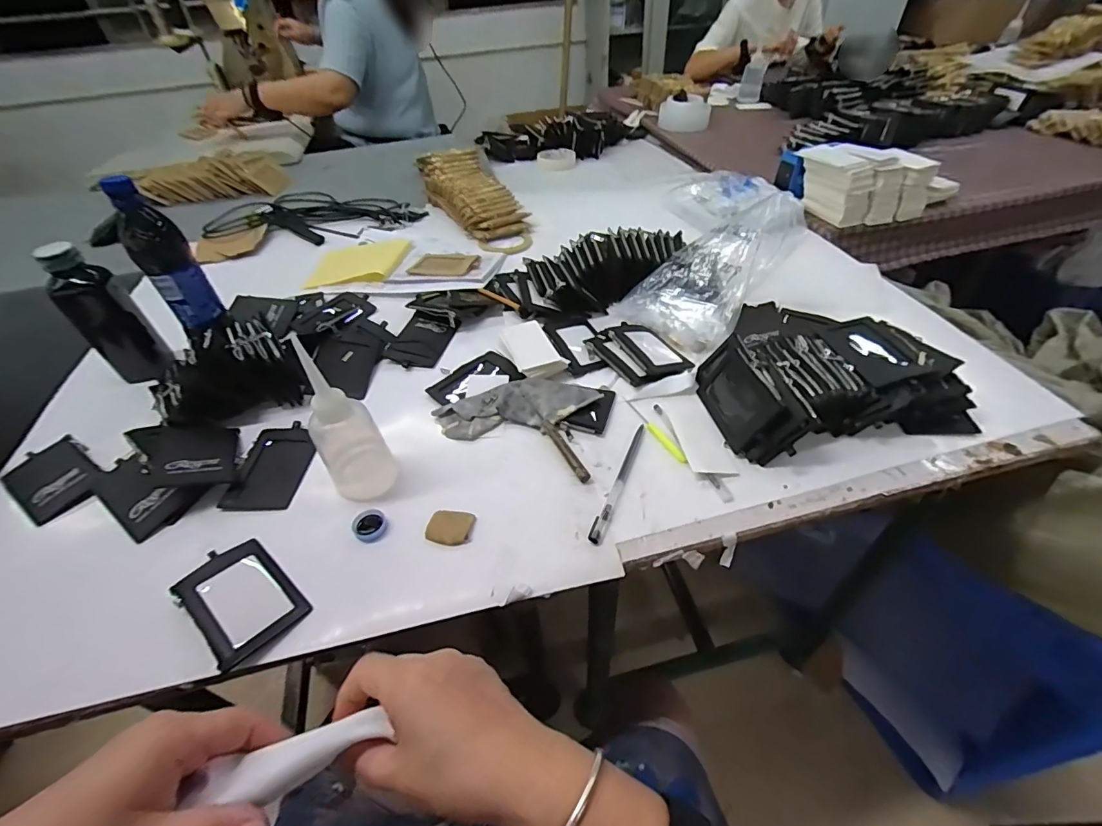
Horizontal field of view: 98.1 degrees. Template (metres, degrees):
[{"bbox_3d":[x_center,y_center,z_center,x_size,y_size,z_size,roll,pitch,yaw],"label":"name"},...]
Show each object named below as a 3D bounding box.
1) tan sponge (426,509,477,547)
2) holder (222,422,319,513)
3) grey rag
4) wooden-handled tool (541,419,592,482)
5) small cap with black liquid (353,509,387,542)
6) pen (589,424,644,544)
[{"bbox_3d":[-0.096,0.109,0.455,0.040,0.008,0.036,7,48,10],"label":"tan sponge"},{"bbox_3d":[-0.301,0.055,0.525,0.072,0.010,0.113,-3,47,1],"label":"holder"},{"bbox_3d":[-0.041,-0.009,0.559,0.184,0.019,0.069,-9,47,-5],"label":"grey rag"},{"bbox_3d":[0.014,0.039,0.513,0.012,0.008,0.089,-24,50,-18],"label":"wooden-handled tool"},{"bbox_3d":[-0.175,0.109,0.462,0.027,0.016,0.029,-2,47,2],"label":"small cap with black liquid"},{"bbox_3d":[0.072,0.066,0.488,0.012,0.014,0.156,17,50,18],"label":"pen"}]

